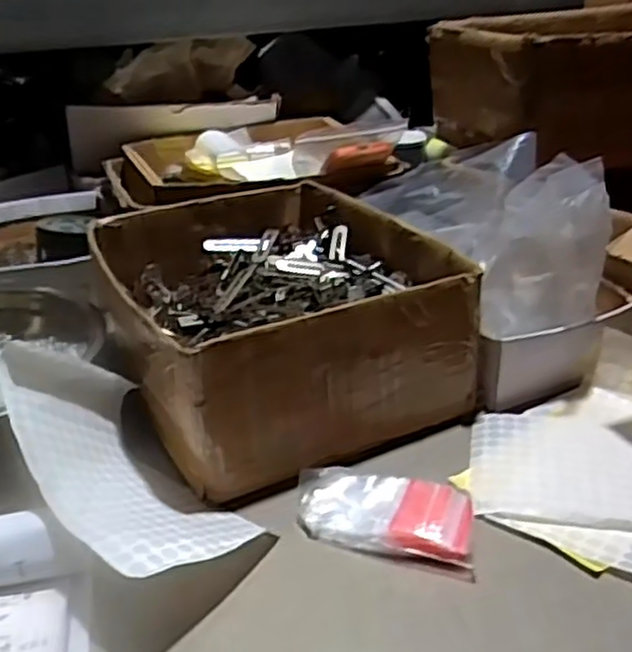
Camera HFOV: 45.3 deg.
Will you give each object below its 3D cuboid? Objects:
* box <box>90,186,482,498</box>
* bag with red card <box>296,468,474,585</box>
[{"bbox_3d":[-0.045,-0.019,0.675,0.255,0.114,0.324,-16,31,-25],"label":"box"},{"bbox_3d":[0.044,0.126,0.514,0.127,0.018,0.065,8,29,17],"label":"bag with red card"}]

